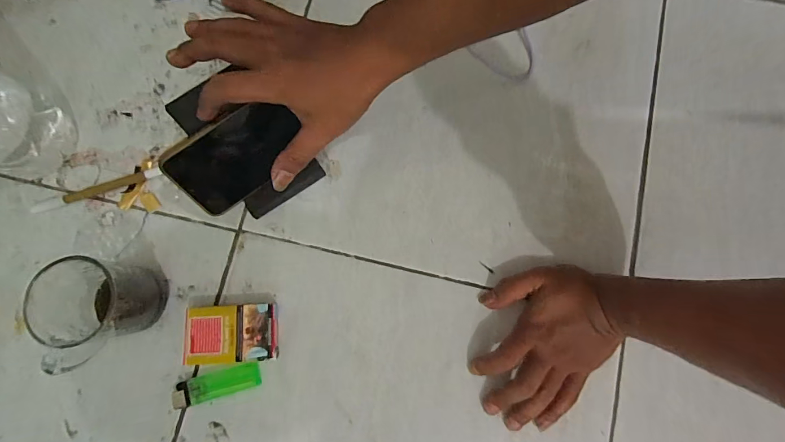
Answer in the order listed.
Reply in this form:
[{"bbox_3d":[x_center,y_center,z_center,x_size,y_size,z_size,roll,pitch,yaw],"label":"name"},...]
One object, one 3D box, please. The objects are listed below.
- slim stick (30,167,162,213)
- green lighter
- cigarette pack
[{"bbox_3d":[-0.307,-0.033,0.400,0.133,0.012,0.012,-16,80,-3],"label":"slim stick"},{"bbox_3d":[-0.165,0.154,0.368,0.080,0.009,0.024,-16,80,-3],"label":"green lighter"},{"bbox_3d":[-0.153,0.107,0.372,0.086,0.018,0.052,-3,80,-1],"label":"cigarette pack"}]

